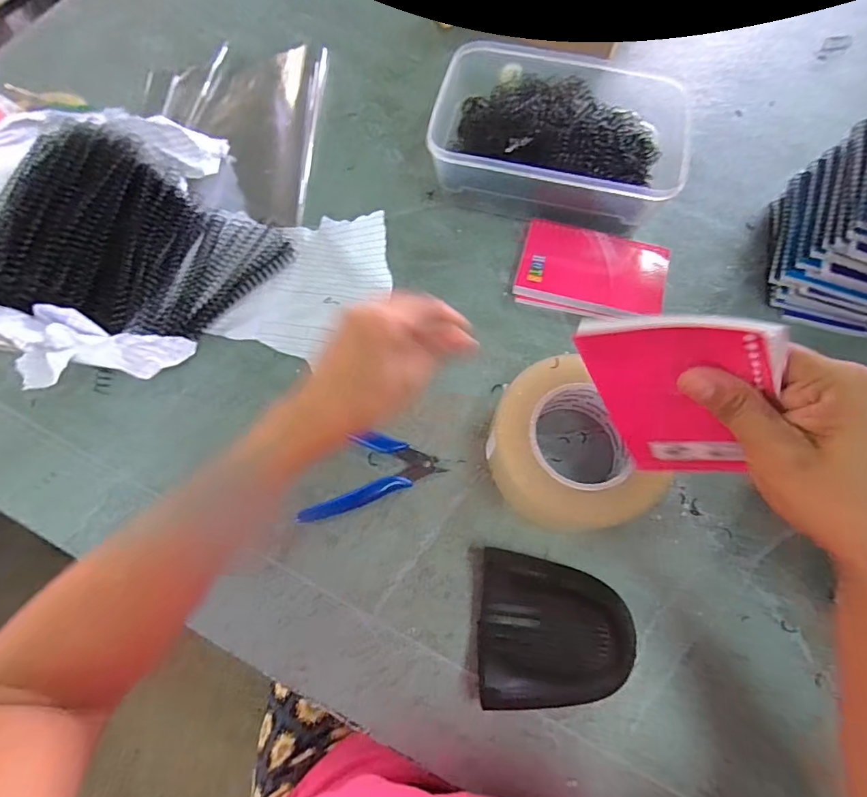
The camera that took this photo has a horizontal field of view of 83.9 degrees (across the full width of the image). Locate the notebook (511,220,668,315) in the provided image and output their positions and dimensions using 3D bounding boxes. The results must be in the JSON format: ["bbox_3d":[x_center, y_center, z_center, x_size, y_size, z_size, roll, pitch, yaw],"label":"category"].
[{"bbox_3d":[0.148,-0.118,0.454,0.132,0.022,0.093,13,67,6],"label":"notebook"}]

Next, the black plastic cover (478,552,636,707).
[{"bbox_3d":[0.084,0.163,0.337,0.103,0.028,0.094,6,67,3],"label":"black plastic cover"}]

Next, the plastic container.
[{"bbox_3d":[0.124,-0.263,0.490,0.238,0.070,0.181,15,69,6],"label":"plastic container"}]

